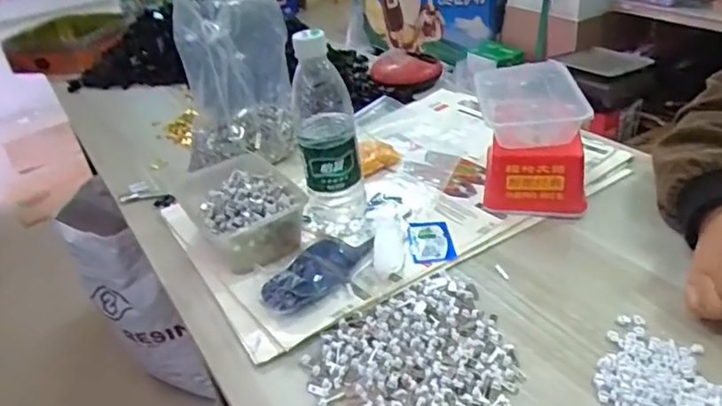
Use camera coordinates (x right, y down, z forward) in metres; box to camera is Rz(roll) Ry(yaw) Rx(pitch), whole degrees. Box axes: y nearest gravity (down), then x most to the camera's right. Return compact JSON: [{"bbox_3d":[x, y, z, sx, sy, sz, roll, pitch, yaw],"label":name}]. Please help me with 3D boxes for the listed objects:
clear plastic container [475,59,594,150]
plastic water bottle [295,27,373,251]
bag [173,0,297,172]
[{"bbox_3d":[0.199,-0.118,0.656,0.107,0.056,0.129,-3,33,8],"label":"clear plastic container"},{"bbox_3d":[-0.034,-0.065,0.584,0.067,0.221,0.061,-8,33,-4],"label":"plastic water bottle"},{"bbox_3d":[-0.160,-0.158,0.720,0.120,0.210,0.097,-2,33,6],"label":"bag"}]

